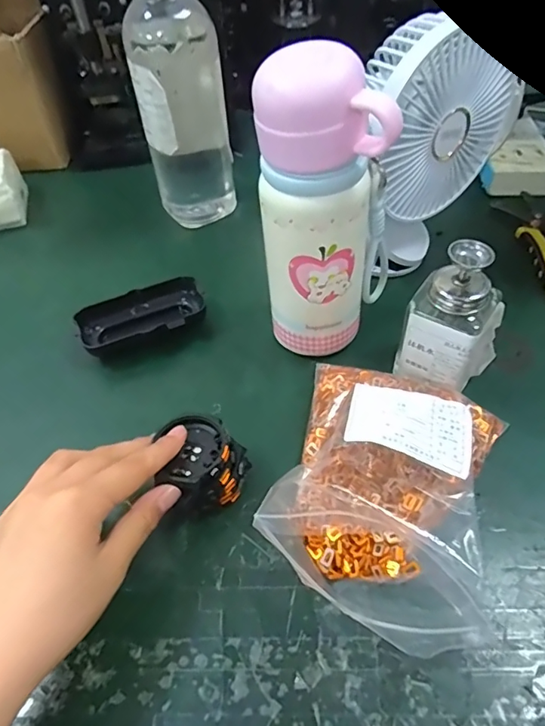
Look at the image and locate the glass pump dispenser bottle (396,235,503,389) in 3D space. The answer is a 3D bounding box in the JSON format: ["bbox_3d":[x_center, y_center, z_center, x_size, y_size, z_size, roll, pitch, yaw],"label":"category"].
[{"bbox_3d":[0.130,-0.028,0.350,0.057,0.120,0.052,27,58,24],"label":"glass pump dispenser bottle"}]

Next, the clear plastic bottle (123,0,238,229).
[{"bbox_3d":[-0.085,-0.242,0.465,0.082,0.230,0.072,-9,51,-3],"label":"clear plastic bottle"}]

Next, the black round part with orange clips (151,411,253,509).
[{"bbox_3d":[-0.047,0.067,0.322,0.051,0.040,0.051,-2,50,3],"label":"black round part with orange clips"}]

